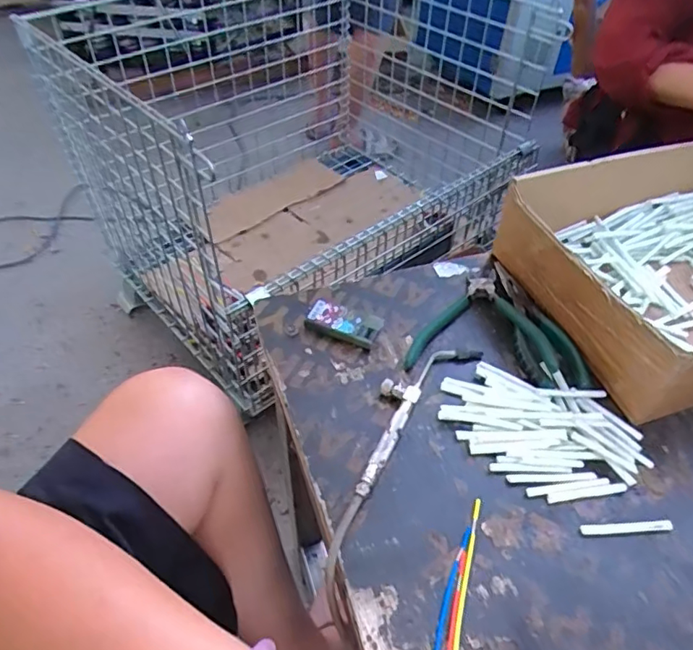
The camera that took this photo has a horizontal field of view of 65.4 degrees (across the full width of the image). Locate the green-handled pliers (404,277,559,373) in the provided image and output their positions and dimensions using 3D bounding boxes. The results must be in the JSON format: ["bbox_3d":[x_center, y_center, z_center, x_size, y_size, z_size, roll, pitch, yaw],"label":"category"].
[{"bbox_3d":[0.125,-0.007,0.496,0.123,0.035,0.121,10,47,6],"label":"green-handled pliers"}]

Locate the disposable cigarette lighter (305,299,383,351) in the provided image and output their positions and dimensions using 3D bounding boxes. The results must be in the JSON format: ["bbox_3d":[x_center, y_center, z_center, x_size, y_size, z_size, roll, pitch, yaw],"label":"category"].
[{"bbox_3d":[-0.002,-0.002,0.503,0.068,0.012,0.034,21,49,16],"label":"disposable cigarette lighter"}]

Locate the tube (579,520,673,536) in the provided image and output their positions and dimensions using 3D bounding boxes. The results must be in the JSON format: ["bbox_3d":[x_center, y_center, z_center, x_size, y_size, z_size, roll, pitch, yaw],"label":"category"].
[{"bbox_3d":[0.201,0.145,0.387,0.066,0.005,0.008,-1,47,-4],"label":"tube"}]

